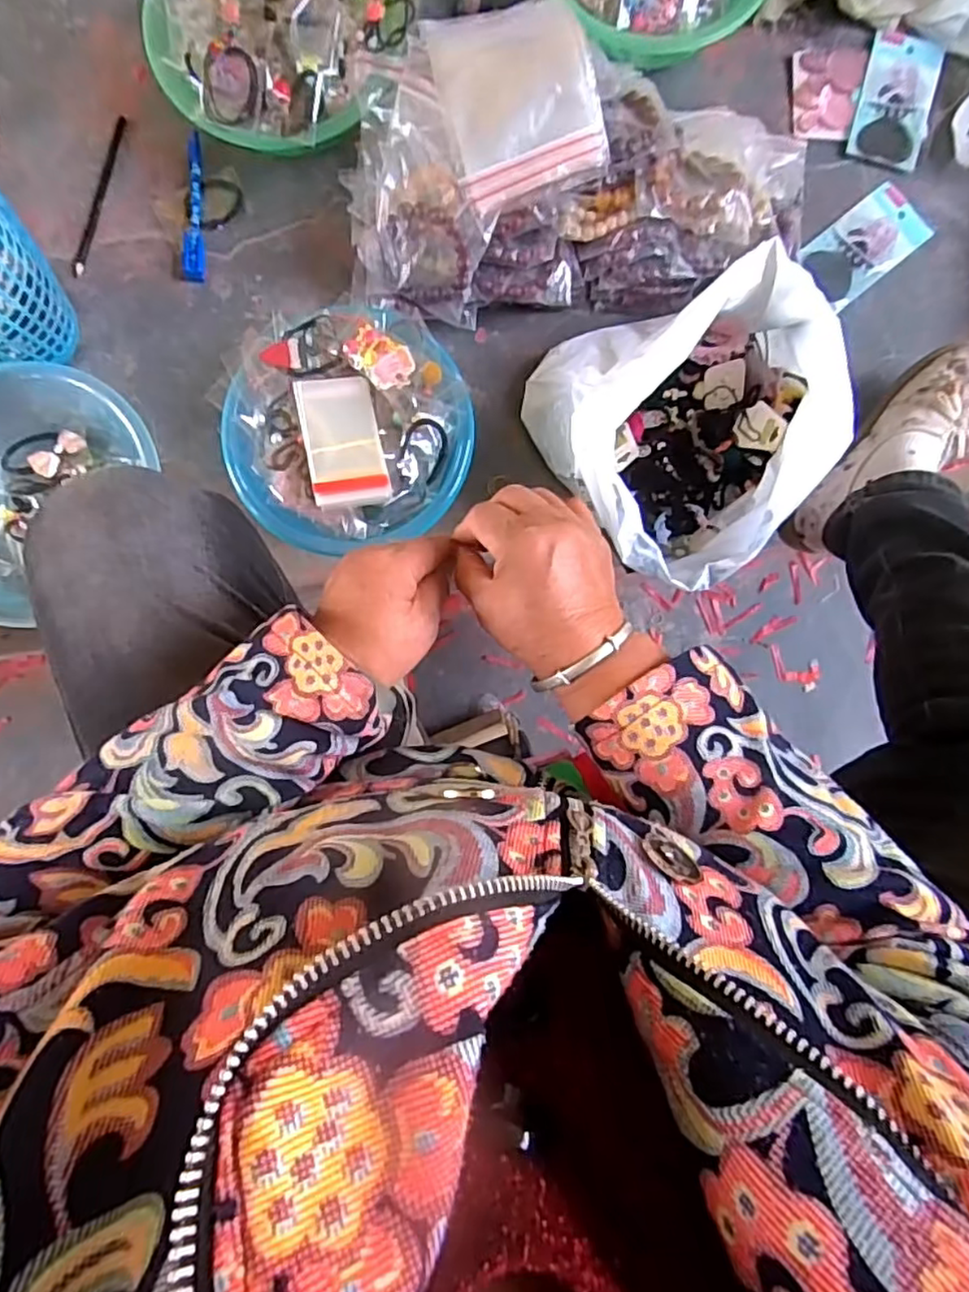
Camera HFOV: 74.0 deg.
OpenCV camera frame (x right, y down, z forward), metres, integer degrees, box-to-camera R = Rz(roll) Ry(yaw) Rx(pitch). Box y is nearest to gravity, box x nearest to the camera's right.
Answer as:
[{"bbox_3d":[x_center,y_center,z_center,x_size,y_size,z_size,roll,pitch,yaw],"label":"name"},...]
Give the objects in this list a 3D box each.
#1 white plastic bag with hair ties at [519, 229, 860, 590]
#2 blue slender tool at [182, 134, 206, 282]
[{"bbox_3d":[0.194,-0.203,0.586,0.236,0.132,0.261,-27,90,-1],"label":"white plastic bag with hair ties"},{"bbox_3d":[-0.294,-0.446,0.652,0.022,0.013,0.146,3,90,-1],"label":"blue slender tool"}]

